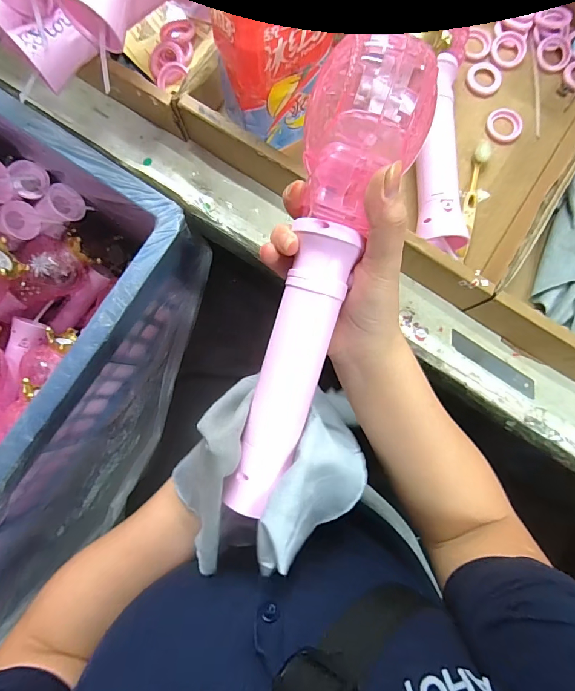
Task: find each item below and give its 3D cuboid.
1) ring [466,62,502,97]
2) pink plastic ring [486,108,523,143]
[{"bbox_3d":[0.218,-0.296,0.405,0.037,0.005,0.039,0,84,1],"label":"ring"},{"bbox_3d":[0.236,-0.239,0.396,0.037,0.007,0.035,0,84,1],"label":"pink plastic ring"}]

